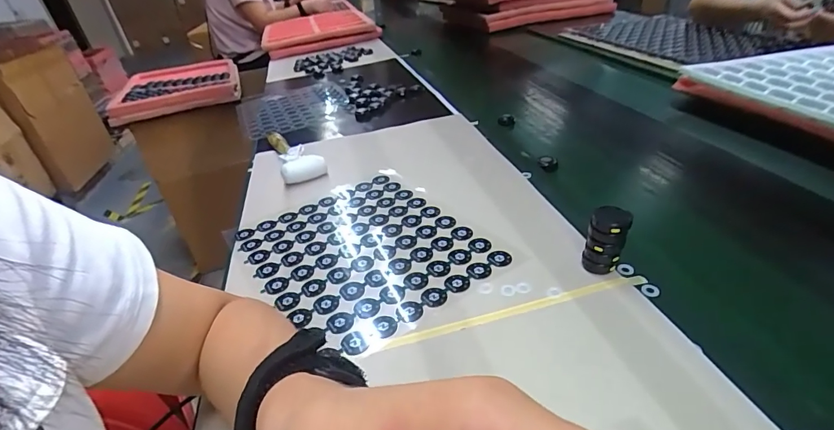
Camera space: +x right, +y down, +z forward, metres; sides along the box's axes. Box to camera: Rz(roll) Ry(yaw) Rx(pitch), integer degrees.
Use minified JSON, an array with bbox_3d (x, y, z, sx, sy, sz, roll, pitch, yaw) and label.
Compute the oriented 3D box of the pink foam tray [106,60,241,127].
[{"bbox_3d":[-0.884,-0.470,1.575,0.413,0.060,0.582,-17,34,-15],"label":"pink foam tray"}]

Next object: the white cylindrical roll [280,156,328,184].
[{"bbox_3d":[-0.165,-0.067,0.622,0.064,0.027,0.027,-15,33,-12],"label":"white cylindrical roll"}]

